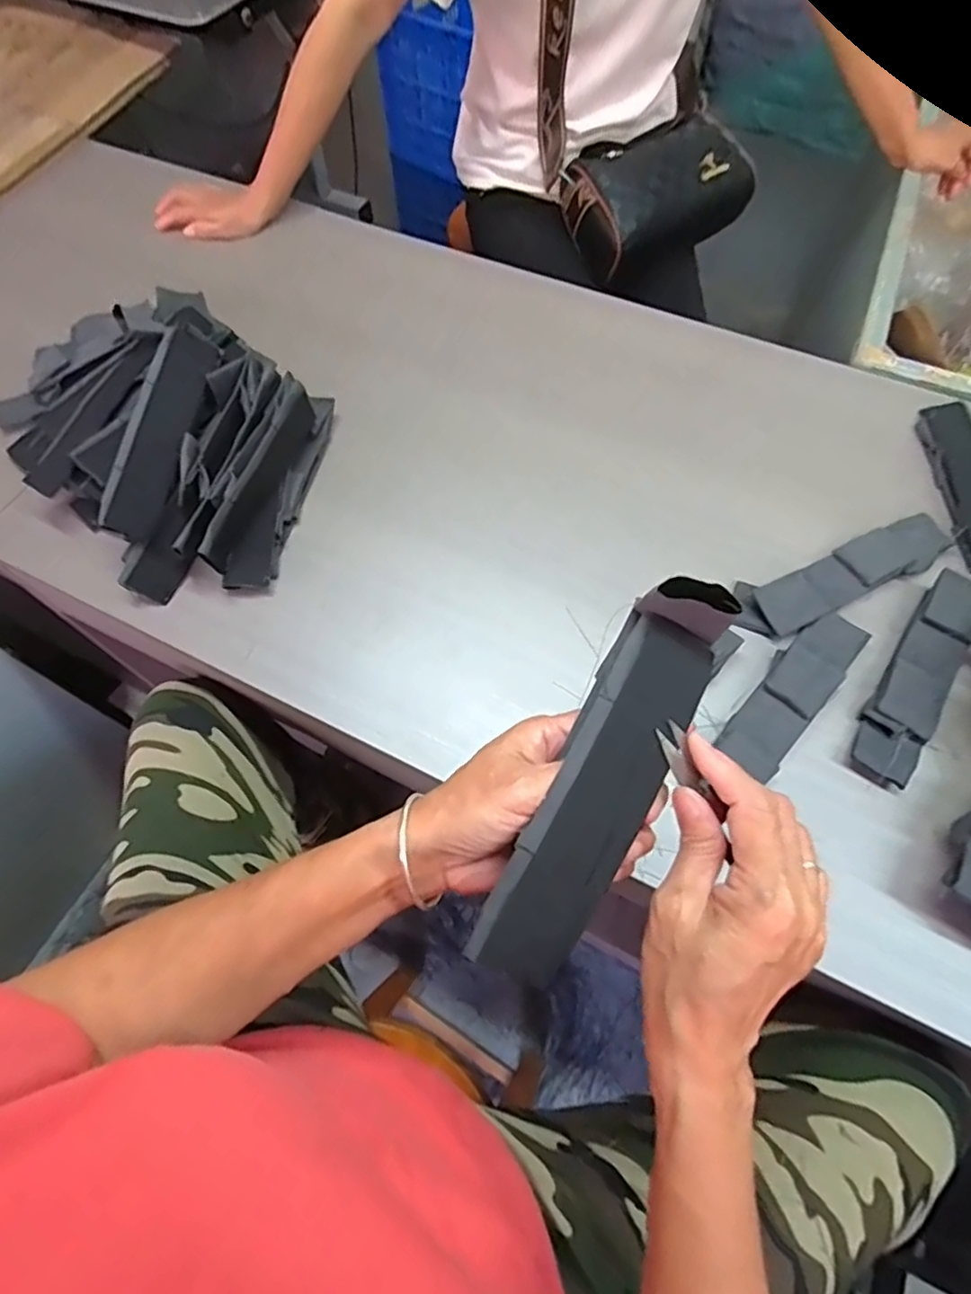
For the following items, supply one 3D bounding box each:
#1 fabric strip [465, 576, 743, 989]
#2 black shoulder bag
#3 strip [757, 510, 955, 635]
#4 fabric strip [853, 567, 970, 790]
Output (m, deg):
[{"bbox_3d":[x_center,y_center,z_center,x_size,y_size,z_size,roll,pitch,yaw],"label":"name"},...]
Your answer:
[{"bbox_3d":[0.057,0.061,0.297,0.050,0.039,0.197,27,82,13],"label":"fabric strip"},{"bbox_3d":[0.226,-0.604,0.845,0.218,0.107,0.132,-29,67,-13],"label":"black shoulder bag"},{"bbox_3d":[0.322,-0.068,0.544,0.193,0.007,0.049,-24,66,-11],"label":"strip"},{"bbox_3d":[0.350,0.021,0.502,0.048,0.012,0.190,33,74,14],"label":"fabric strip"}]

